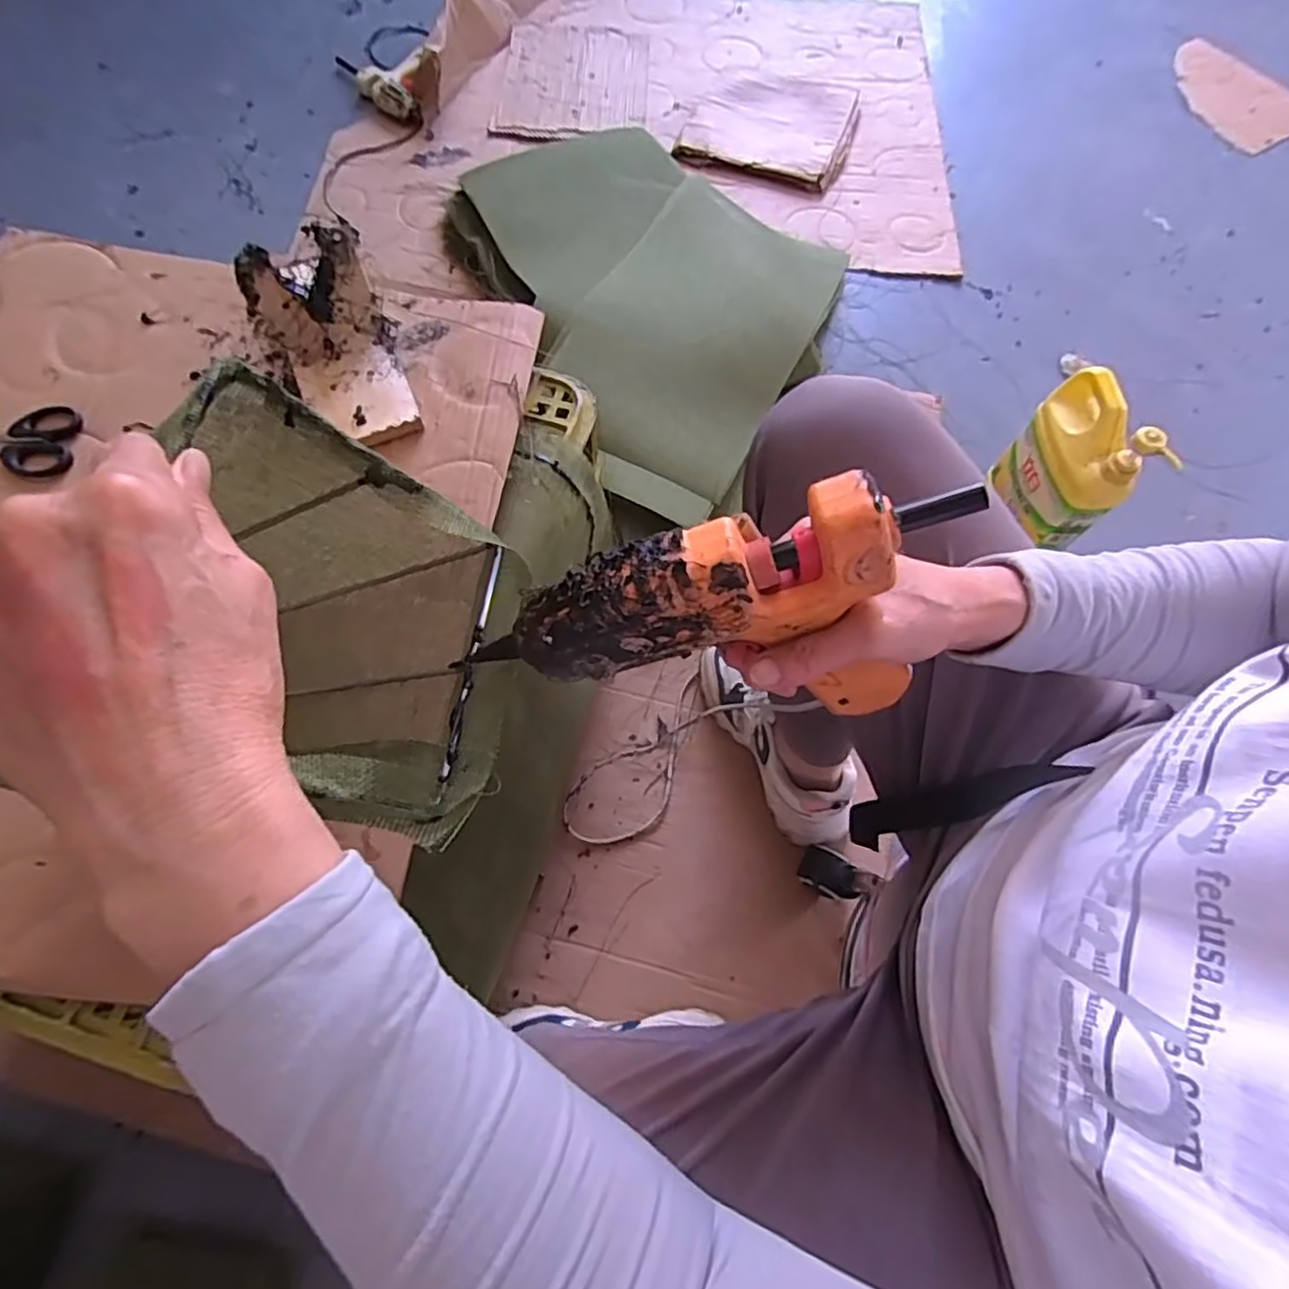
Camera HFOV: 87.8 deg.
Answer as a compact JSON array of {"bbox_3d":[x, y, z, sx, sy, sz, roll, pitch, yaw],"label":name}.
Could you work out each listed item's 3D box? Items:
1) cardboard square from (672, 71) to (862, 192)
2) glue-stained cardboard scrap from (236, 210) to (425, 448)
[{"bbox_3d":[0.227,-0.932,1.194,0.273,0.030,0.283,21,70,7],"label":"cardboard square"},{"bbox_3d":[-0.235,-0.235,0.507,0.094,0.088,0.150,-31,71,-13],"label":"glue-stained cardboard scrap"}]

